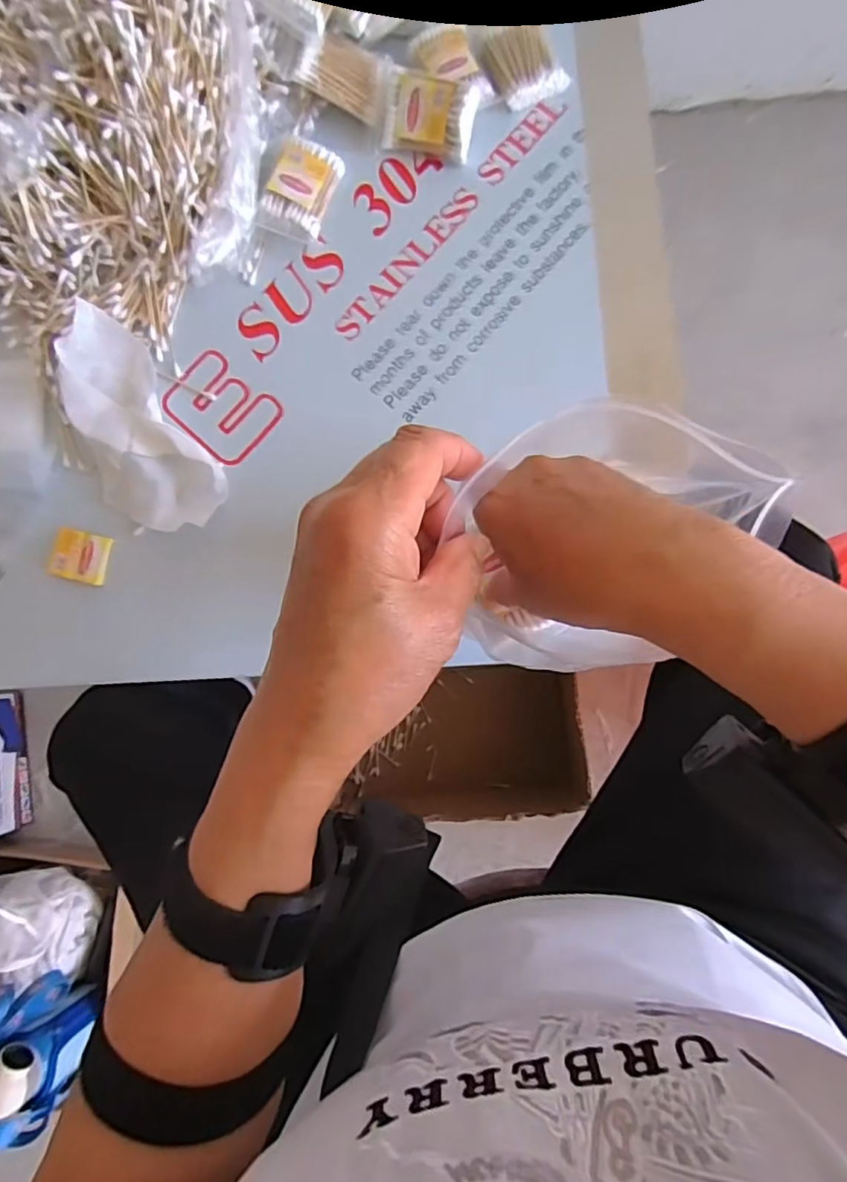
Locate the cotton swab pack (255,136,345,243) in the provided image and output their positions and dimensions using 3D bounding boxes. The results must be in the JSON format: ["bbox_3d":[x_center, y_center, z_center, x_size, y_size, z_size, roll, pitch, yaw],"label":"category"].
[{"bbox_3d":[-0.104,-0.340,0.501,0.047,0.028,0.079,18,84,7],"label":"cotton swab pack"}]

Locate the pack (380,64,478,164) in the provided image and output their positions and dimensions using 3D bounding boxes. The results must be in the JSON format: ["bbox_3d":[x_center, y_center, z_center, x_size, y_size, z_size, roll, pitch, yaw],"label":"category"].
[{"bbox_3d":[0.004,-0.396,0.492,0.075,0.014,0.052,16,121,6],"label":"pack"}]

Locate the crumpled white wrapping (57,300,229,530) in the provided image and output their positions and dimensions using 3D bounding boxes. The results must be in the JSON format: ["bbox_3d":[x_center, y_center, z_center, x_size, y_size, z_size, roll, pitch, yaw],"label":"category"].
[{"bbox_3d":[-0.239,-0.132,0.482,0.092,0.032,0.182,-28,94,0],"label":"crumpled white wrapping"}]

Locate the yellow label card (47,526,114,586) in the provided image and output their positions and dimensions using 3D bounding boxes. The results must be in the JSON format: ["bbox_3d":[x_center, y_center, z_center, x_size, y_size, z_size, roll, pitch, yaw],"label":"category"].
[{"bbox_3d":[-0.283,-0.028,0.486,0.046,0.006,0.040,12,84,6],"label":"yellow label card"}]

